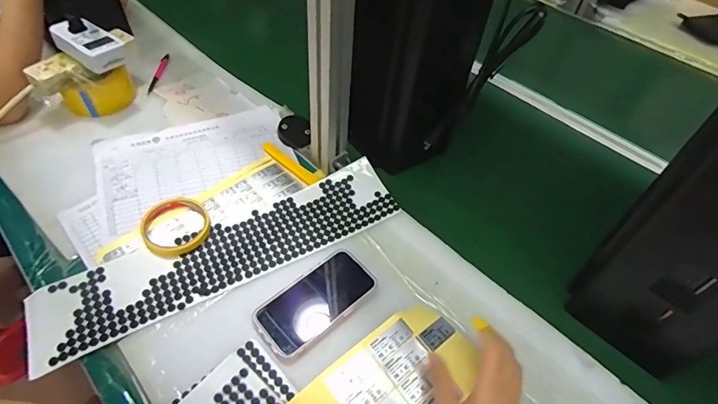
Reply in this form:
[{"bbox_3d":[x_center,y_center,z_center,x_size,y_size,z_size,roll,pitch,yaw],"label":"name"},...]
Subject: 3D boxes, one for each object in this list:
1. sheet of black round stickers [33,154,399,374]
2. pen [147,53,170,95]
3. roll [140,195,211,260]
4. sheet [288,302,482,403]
[{"bbox_3d":[-0.174,0.066,0.567,0.480,0.012,0.113,-22,57,-19],"label":"sheet of black round stickers"},{"bbox_3d":[-0.382,-0.248,0.808,0.014,0.012,0.131,1,50,-3],"label":"pen"},{"bbox_3d":[-0.252,0.033,0.578,0.099,0.013,0.089,35,56,23],"label":"roll"},{"bbox_3d":[0.035,0.202,0.450,0.207,0.018,0.119,-33,69,-23],"label":"sheet"}]

